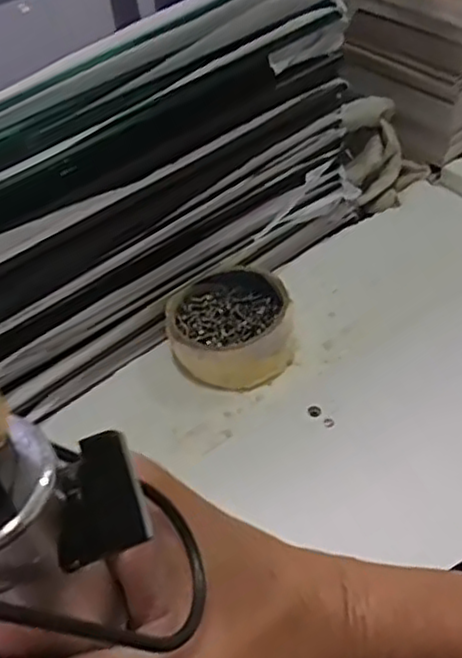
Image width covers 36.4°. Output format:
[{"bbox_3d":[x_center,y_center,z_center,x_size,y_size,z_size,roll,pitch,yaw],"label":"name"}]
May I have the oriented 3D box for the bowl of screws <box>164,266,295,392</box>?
[{"bbox_3d":[0.000,-0.003,0.479,0.083,0.036,0.091,-4,44,4],"label":"bowl of screws"}]

